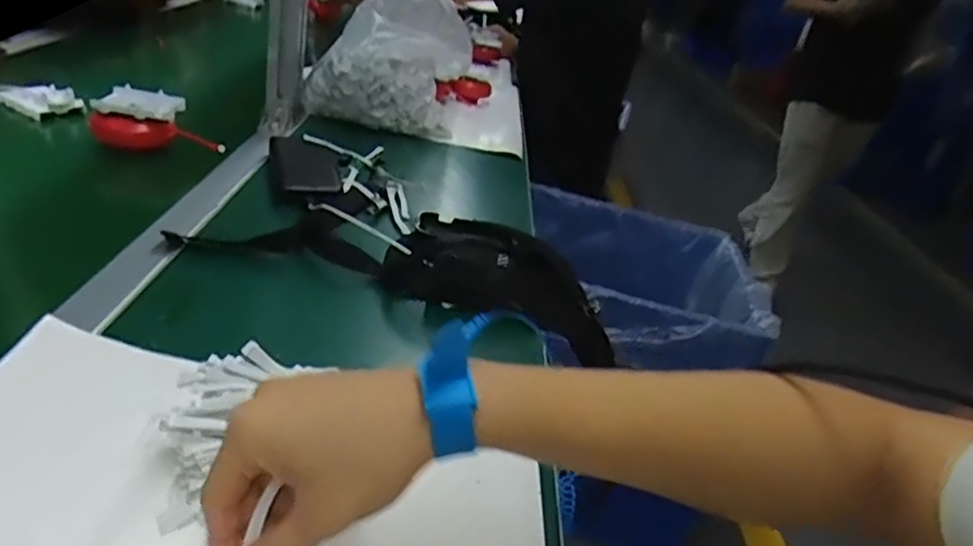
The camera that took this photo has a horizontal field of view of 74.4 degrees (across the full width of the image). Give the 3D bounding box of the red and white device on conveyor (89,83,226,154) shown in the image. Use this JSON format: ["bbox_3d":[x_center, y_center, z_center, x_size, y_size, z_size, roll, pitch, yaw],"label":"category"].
[{"bbox_3d":[-0.396,-0.182,0.789,0.145,0.057,0.080,10,29,-4],"label":"red and white device on conveyor"}]

